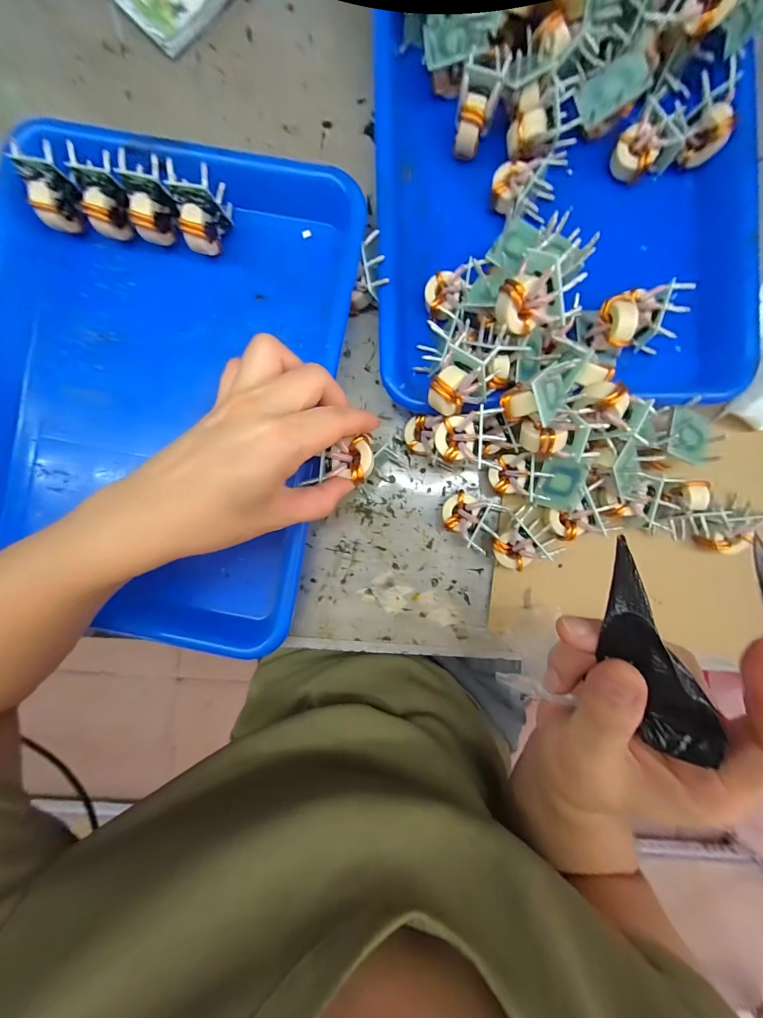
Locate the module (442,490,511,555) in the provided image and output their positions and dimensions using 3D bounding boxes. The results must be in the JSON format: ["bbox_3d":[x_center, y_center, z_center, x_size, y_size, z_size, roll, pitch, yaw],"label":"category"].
[{"bbox_3d":[0.063,0.008,0.245,0.039,0.029,0.035,23,91,0],"label":"module"}]

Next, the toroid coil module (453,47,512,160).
[{"bbox_3d":[0.064,-0.269,0.231,0.025,0.037,0.037,18,91,0],"label":"toroid coil module"}]

